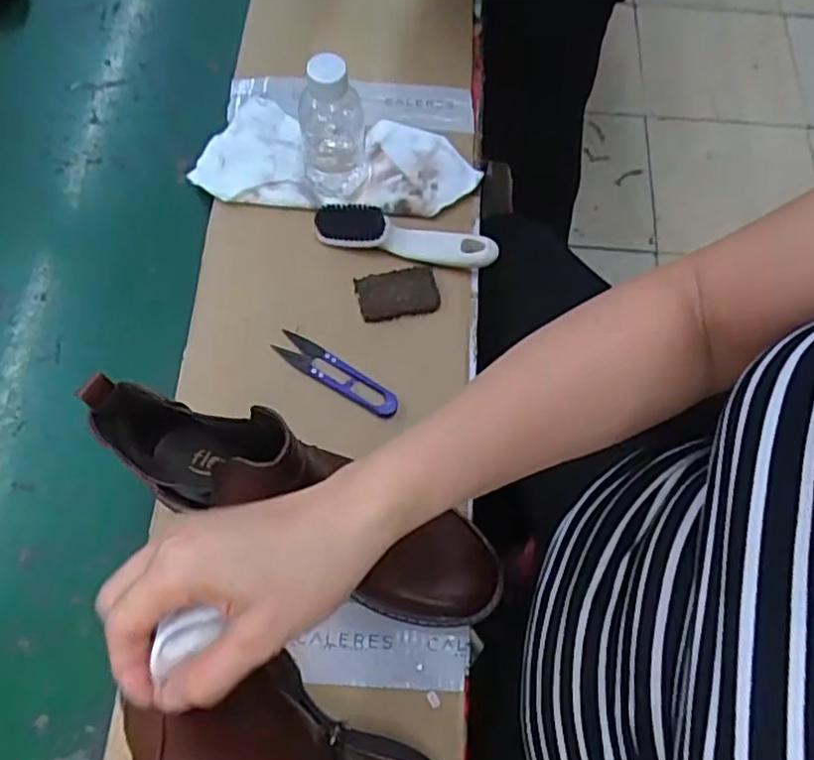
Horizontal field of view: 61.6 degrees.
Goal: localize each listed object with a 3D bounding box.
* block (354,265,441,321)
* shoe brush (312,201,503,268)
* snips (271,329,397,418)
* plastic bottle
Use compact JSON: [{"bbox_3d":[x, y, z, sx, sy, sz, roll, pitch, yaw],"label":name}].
[{"bbox_3d":[-0.008,-0.077,0.601,0.070,0.007,0.041,-12,68,-5],"label":"block"},{"bbox_3d":[0.000,-0.131,0.609,0.161,0.026,0.033,9,68,4],"label":"shoe brush"},{"bbox_3d":[-0.060,-0.004,0.580,0.117,0.006,0.027,31,71,12],"label":"snips"},{"bbox_3d":[-0.063,-0.221,0.592,0.055,0.133,0.054,7,68,2],"label":"plastic bottle"}]

